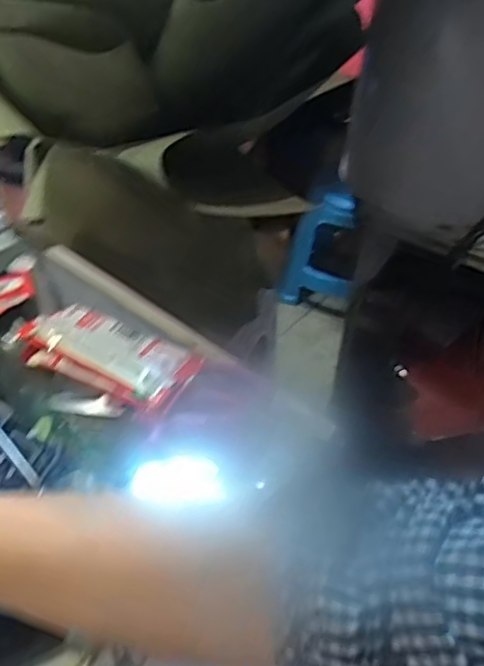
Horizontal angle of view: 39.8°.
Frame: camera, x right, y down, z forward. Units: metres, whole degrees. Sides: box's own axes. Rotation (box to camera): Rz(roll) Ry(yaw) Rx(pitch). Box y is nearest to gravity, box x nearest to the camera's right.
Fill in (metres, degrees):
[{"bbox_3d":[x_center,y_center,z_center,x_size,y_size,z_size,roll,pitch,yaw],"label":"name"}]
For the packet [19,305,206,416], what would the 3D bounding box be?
[{"bbox_3d":[-0.104,0.019,0.512,0.137,0.033,0.056,21,43,18],"label":"packet"}]

